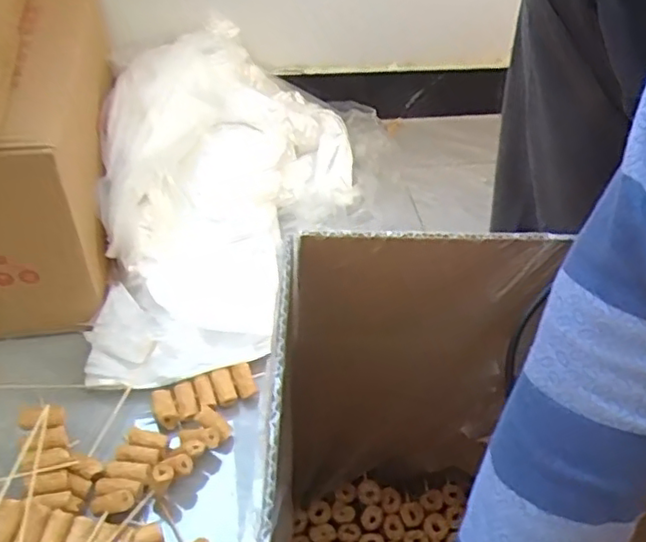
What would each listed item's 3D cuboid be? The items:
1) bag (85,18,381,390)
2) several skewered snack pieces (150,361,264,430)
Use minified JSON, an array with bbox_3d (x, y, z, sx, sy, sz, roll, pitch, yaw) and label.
[{"bbox_3d":[-0.100,-0.102,0.757,0.277,0.176,0.505,12,47,5],"label":"bag"},{"bbox_3d":[-0.113,0.119,0.641,0.103,0.014,0.039,-15,50,-18],"label":"several skewered snack pieces"}]

